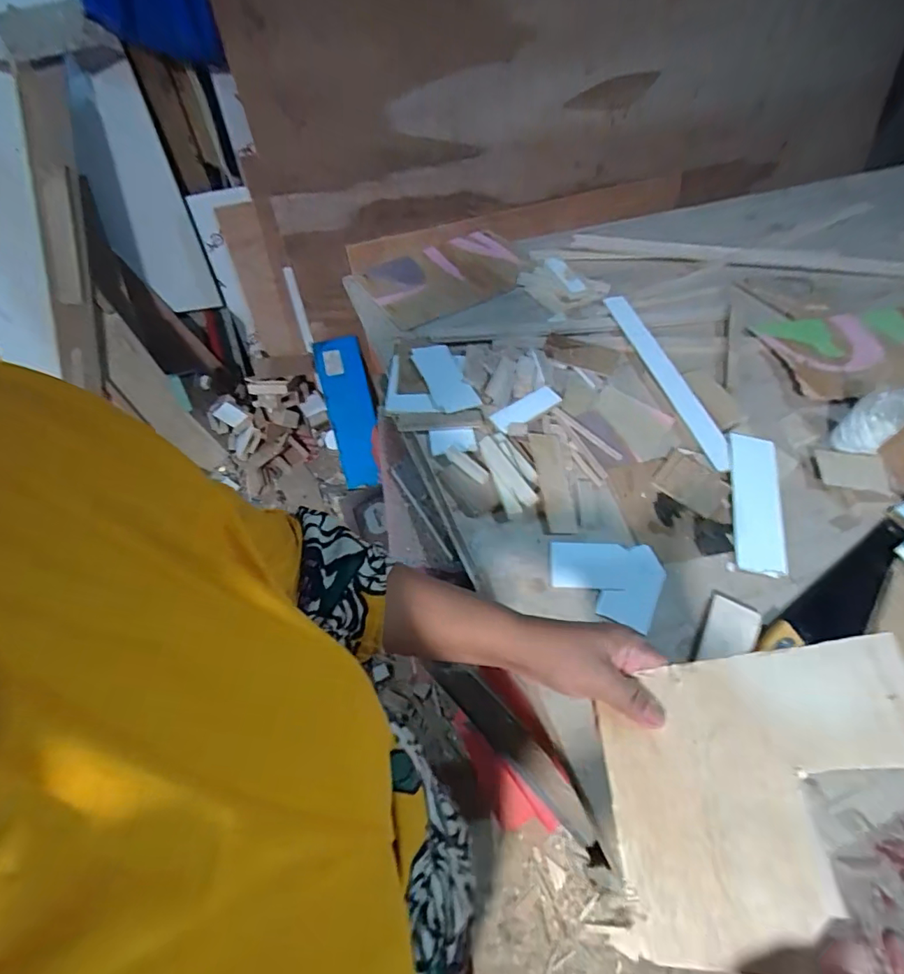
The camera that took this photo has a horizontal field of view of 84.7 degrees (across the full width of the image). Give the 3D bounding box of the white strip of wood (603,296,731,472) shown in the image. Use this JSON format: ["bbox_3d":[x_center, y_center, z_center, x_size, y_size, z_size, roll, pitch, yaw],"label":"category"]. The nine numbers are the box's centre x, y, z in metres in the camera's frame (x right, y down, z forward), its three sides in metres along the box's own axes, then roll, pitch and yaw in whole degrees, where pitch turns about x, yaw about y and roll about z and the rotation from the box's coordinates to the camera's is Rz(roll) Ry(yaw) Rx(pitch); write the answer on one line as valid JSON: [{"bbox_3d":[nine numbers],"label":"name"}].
[{"bbox_3d":[0.372,-0.200,0.864,0.051,0.012,0.427,-12,57,-8],"label":"white strip of wood"}]

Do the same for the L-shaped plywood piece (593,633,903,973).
[{"bbox_3d":[0.187,0.191,0.304,0.190,0.006,0.161,-23,56,32],"label":"L-shaped plywood piece"}]

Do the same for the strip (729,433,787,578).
[{"bbox_3d":[0.439,0.019,0.712,0.072,0.009,0.232,12,57,8],"label":"strip"}]

